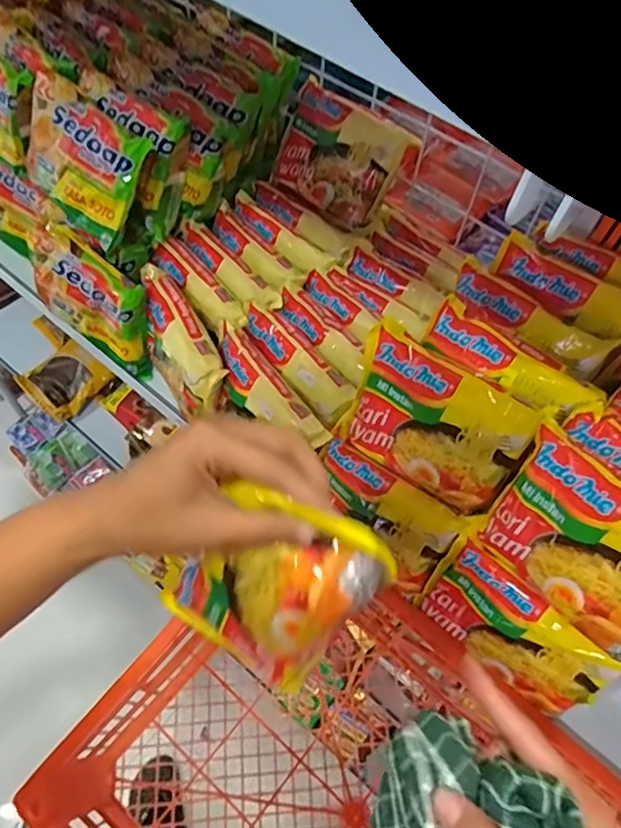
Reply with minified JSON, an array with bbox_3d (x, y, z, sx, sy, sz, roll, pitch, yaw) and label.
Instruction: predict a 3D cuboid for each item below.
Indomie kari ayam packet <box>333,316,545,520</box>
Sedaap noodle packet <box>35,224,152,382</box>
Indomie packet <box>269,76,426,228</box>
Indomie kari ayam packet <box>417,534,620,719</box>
[{"bbox_3d":[0.090,0.006,0.415,0.127,0.100,0.028,37,33,18],"label":"Indomie kari ayam packet"},{"bbox_3d":[-0.206,-0.102,0.536,0.122,0.096,0.047,39,63,18],"label":"Sedaap noodle packet"},{"bbox_3d":[0.027,-0.242,0.539,0.124,0.098,0.018,40,28,16],"label":"Indomie packet"},{"bbox_3d":[0.145,0.152,0.404,0.128,0.083,0.029,38,35,15],"label":"Indomie kari ayam packet"}]

